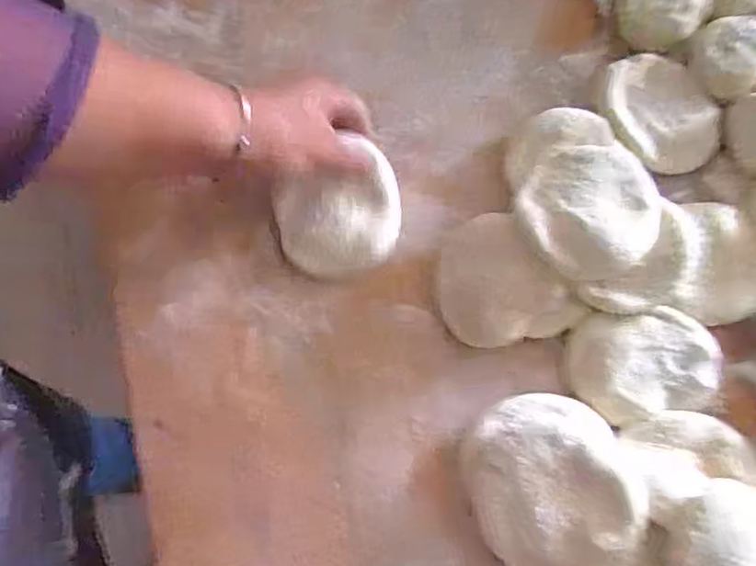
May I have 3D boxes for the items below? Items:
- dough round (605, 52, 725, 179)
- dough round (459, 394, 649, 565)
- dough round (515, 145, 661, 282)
[{"bbox_3d":[0.223,-0.136,0.532,0.078,0.019,0.103,-35,76,-9],"label":"dough round"},{"bbox_3d":[0.115,0.135,0.443,0.106,0.048,0.124,-21,73,-9],"label":"dough round"},{"bbox_3d":[0.149,-0.049,0.480,0.094,0.043,0.095,1,71,-2],"label":"dough round"}]

